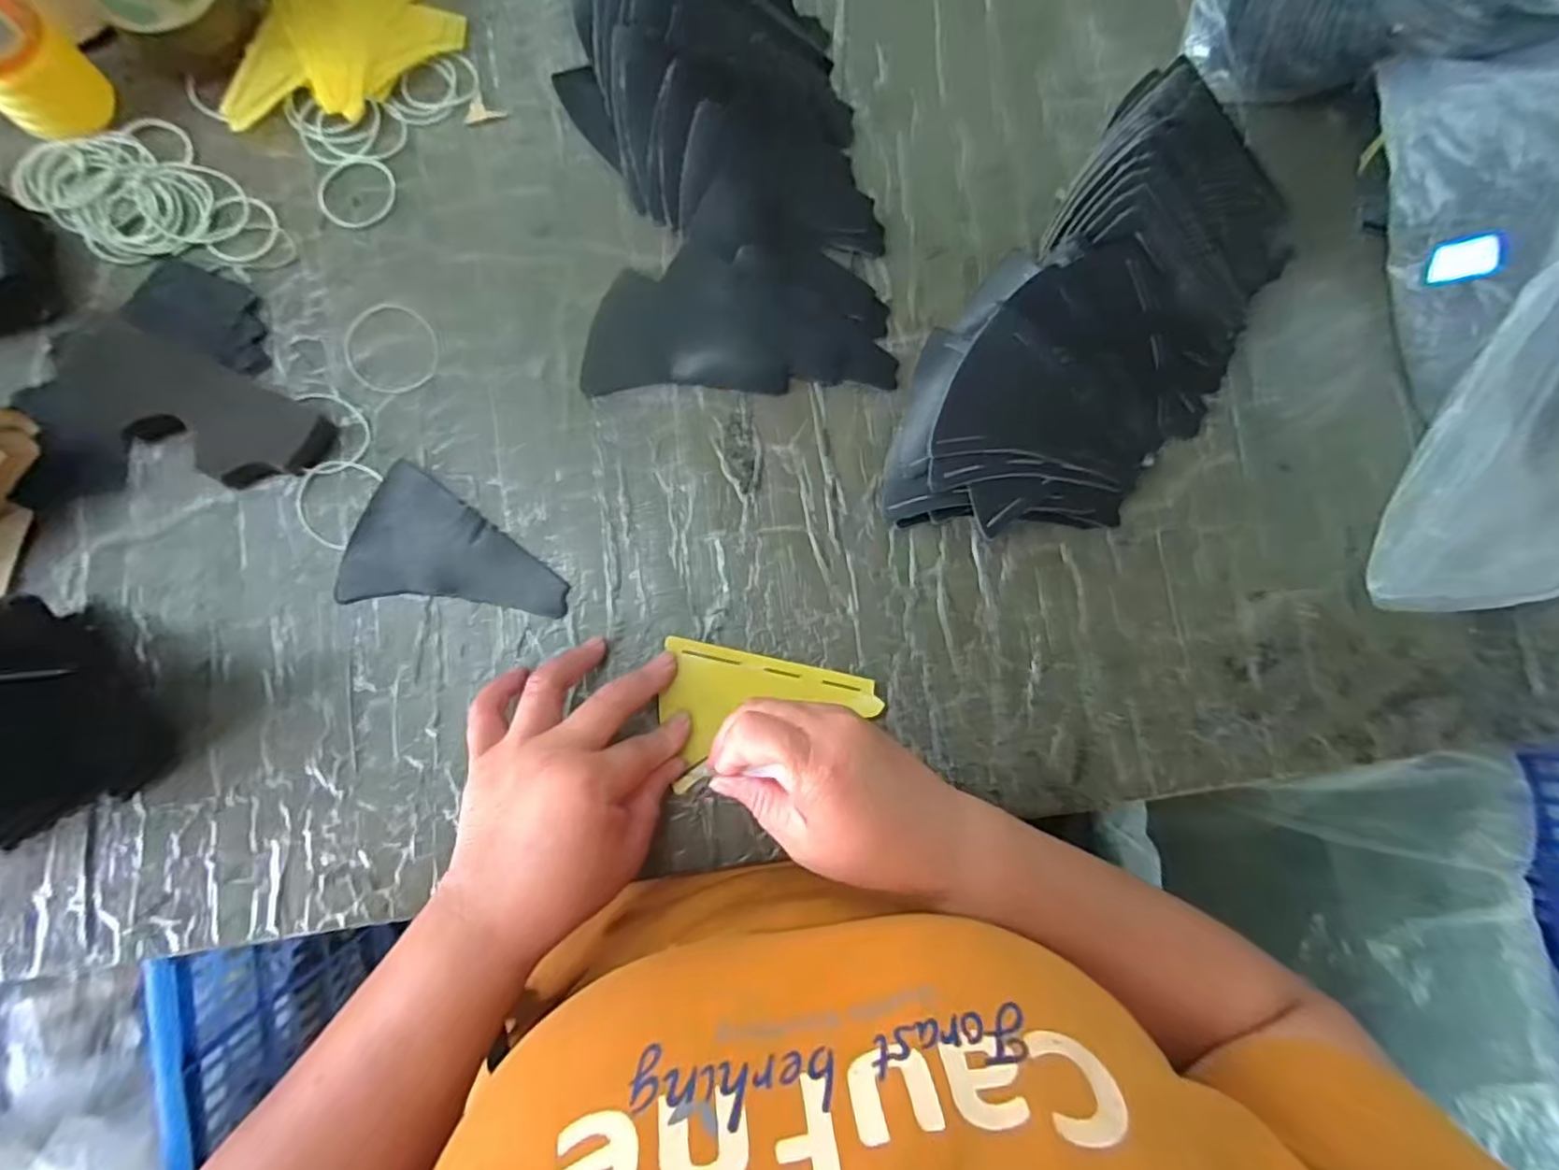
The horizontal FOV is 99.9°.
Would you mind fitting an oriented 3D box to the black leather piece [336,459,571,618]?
[{"bbox_3d":[-0.185,-0.026,0.379,0.122,0.005,0.077,4,83,-5],"label":"black leather piece"}]

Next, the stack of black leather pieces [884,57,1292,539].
[{"bbox_3d":[0.198,-0.147,0.401,0.160,0.062,0.312,38,81,0],"label":"stack of black leather pieces"}]

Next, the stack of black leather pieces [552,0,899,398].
[{"bbox_3d":[-0.035,-0.268,0.399,0.192,0.057,0.316,-7,84,-6],"label":"stack of black leather pieces"}]

